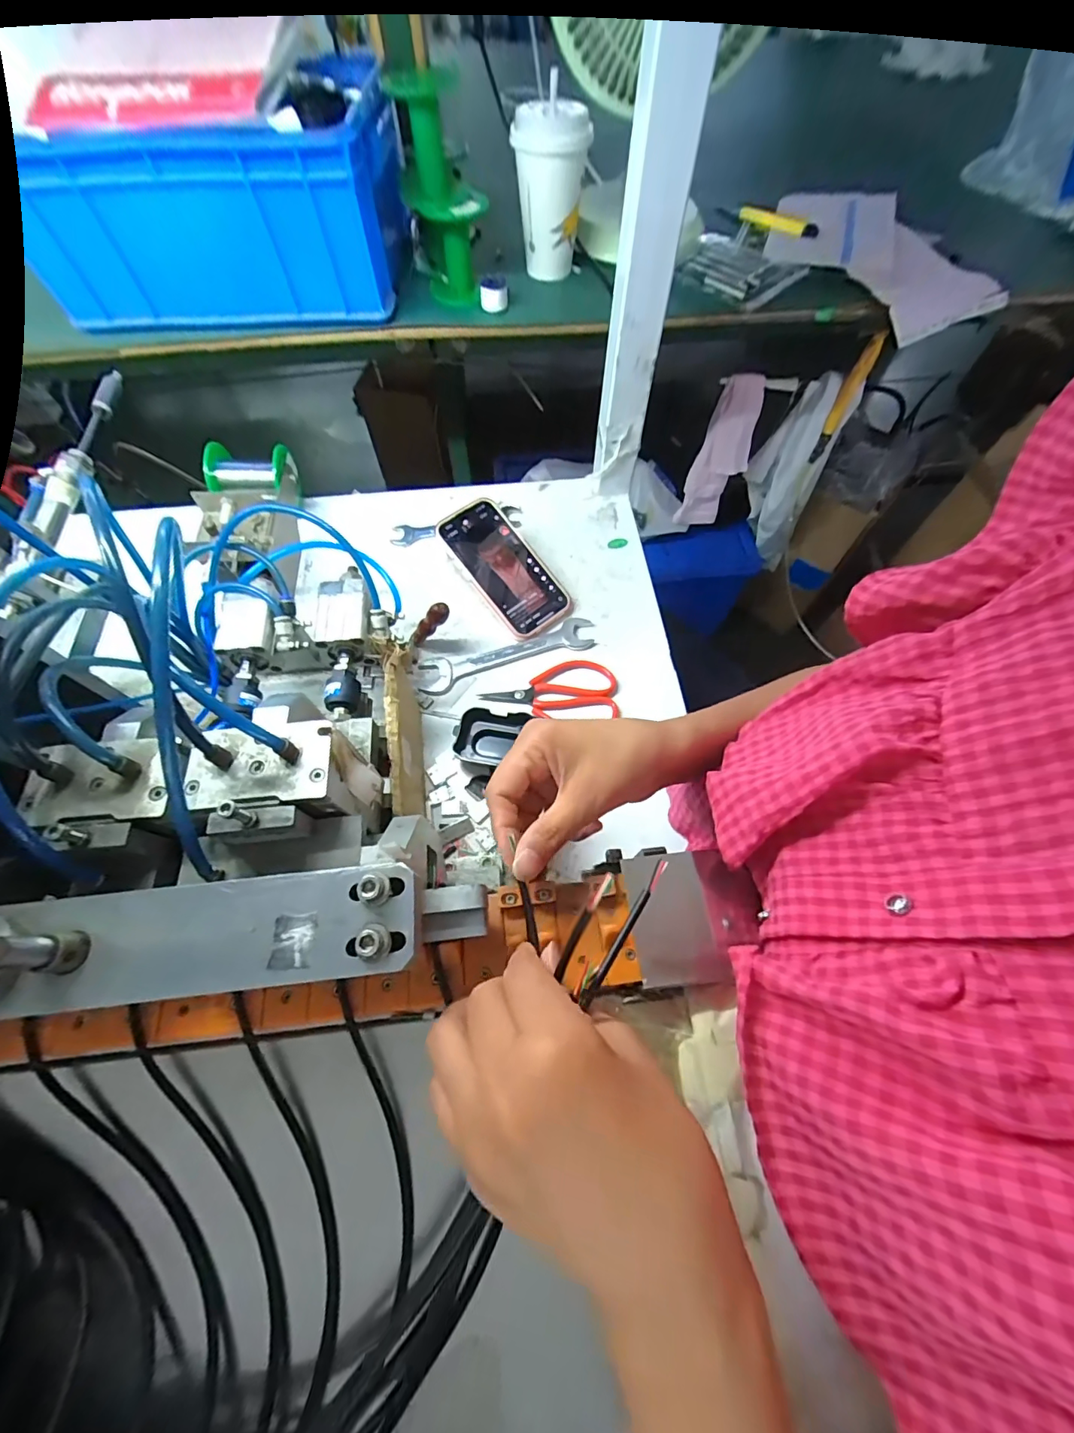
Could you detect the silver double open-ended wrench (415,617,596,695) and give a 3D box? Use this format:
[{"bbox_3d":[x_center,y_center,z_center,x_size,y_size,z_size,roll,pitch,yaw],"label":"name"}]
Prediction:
[{"bbox_3d":[-0.031,-0.061,0.486,0.182,0.009,0.038,-16,65,-8],"label":"silver double open-ended wrench"}]

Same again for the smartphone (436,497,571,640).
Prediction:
[{"bbox_3d":[-0.034,-0.154,0.499,0.074,0.007,0.151,-37,89,-17],"label":"smartphone"}]

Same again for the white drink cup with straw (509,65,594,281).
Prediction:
[{"bbox_3d":[0.014,-0.530,0.495,0.072,0.133,0.071,2,64,1],"label":"white drink cup with straw"}]

